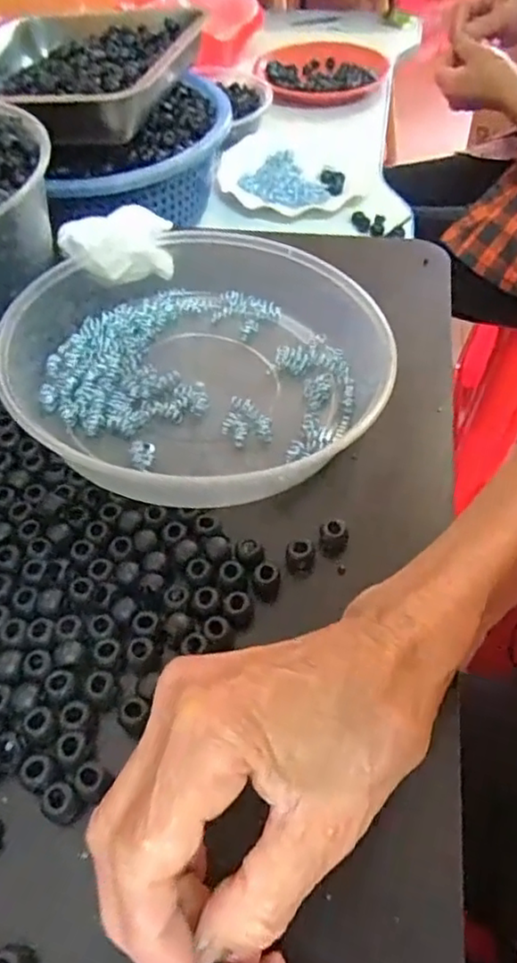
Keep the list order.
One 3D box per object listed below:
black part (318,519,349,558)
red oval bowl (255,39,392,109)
[{"bbox_3d":[0.039,0.030,0.335,0.015,0.017,0.013,2,53,3],"label":"black part"},{"bbox_3d":[0.092,-0.616,0.960,0.185,0.032,0.174,-9,53,-5],"label":"red oval bowl"}]

